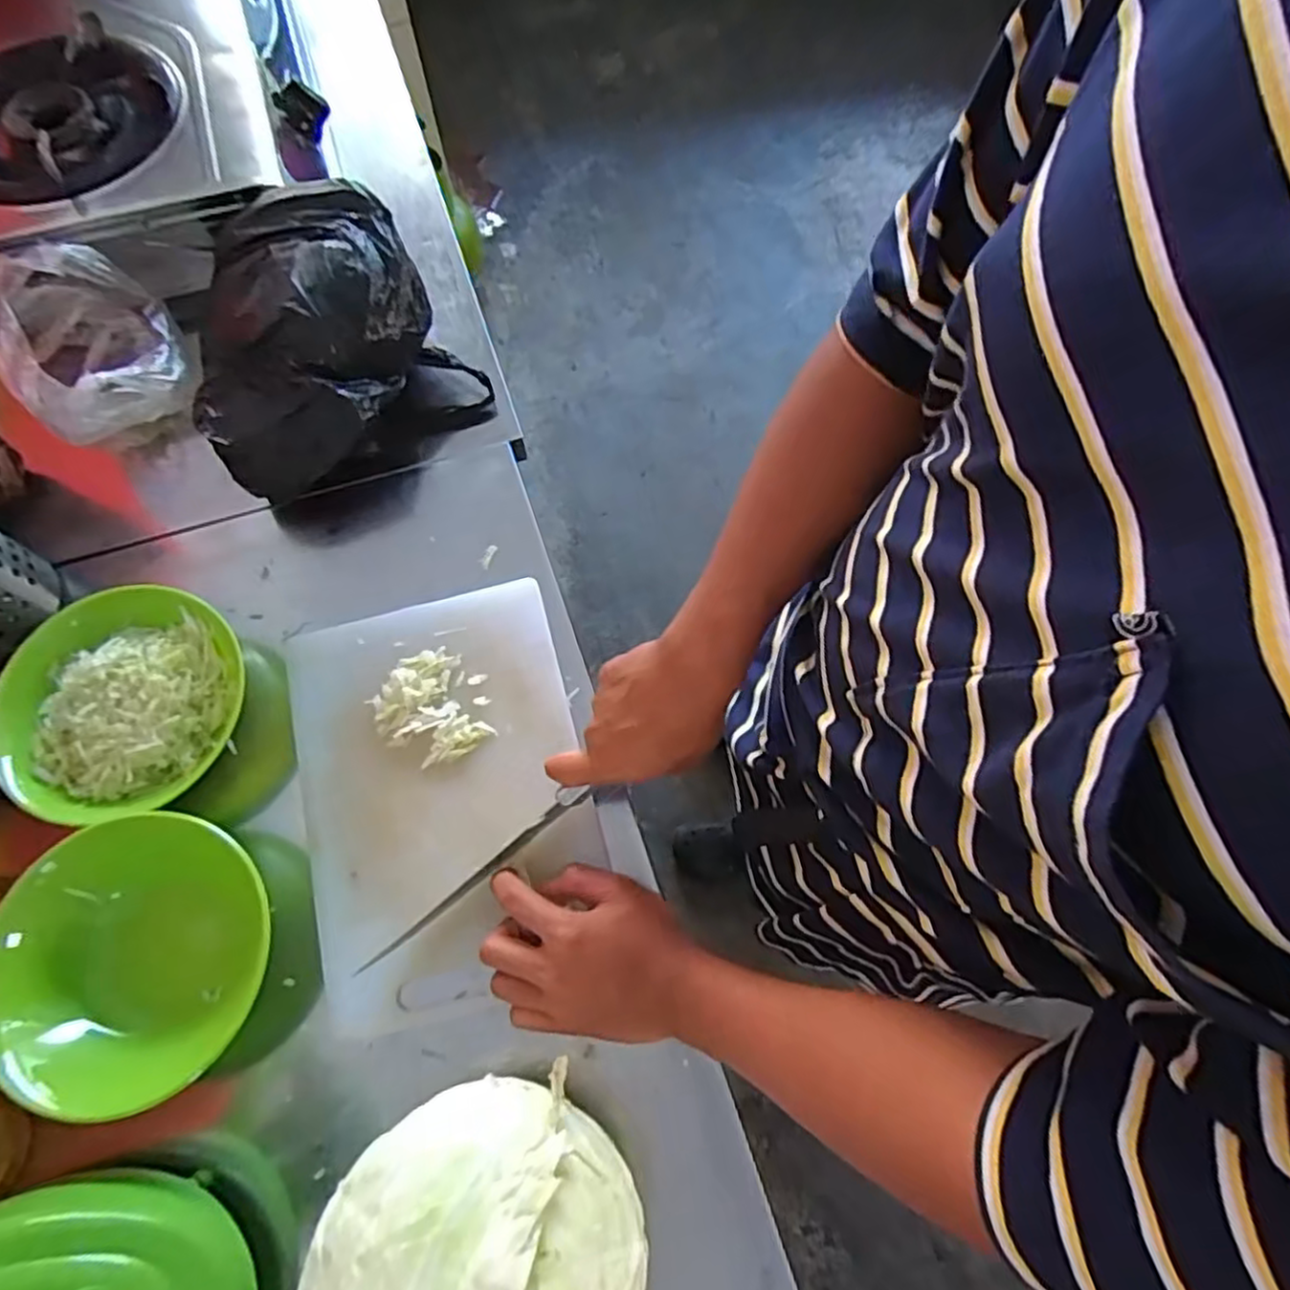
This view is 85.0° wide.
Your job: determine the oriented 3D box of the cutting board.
[{"bbox_3d":[-0.153,0.105,0.527,0.208,0.011,0.300,-14,70,-6],"label":"cutting board"}]

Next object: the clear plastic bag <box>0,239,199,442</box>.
[{"bbox_3d":[-0.461,-0.242,0.594,0.129,0.093,0.142,-37,74,-14],"label":"clear plastic bag"}]

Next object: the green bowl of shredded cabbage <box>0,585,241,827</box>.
[{"bbox_3d":[-0.384,0.045,0.521,0.148,0.061,0.170,1,69,0],"label":"green bowl of shredded cabbage"}]

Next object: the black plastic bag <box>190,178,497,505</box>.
[{"bbox_3d":[-0.291,-0.261,0.612,0.220,0.120,0.223,-37,74,-14],"label":"black plastic bag"}]

